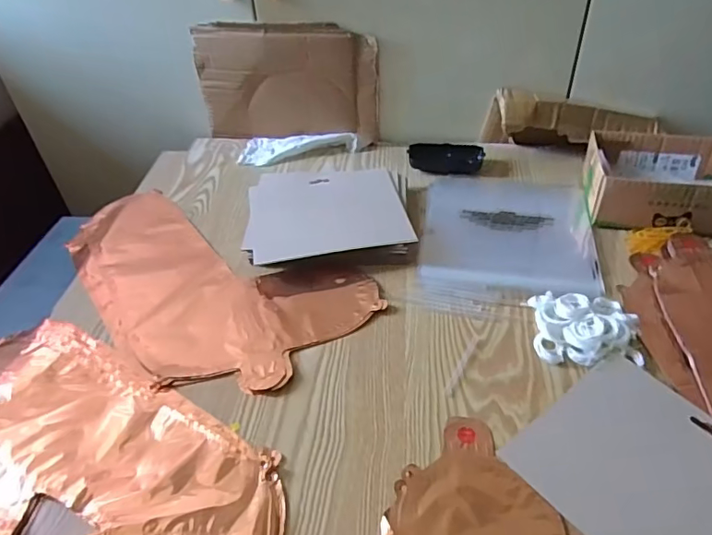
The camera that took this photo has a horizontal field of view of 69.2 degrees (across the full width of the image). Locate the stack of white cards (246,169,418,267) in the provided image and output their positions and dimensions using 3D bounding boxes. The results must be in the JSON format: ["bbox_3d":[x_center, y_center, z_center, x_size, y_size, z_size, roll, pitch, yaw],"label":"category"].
[{"bbox_3d":[-0.035,-0.069,0.669,0.203,0.035,0.165,-4,41,-1],"label":"stack of white cards"}]

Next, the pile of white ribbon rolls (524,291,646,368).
[{"bbox_3d":[0.230,0.058,0.514,0.097,0.024,0.087,6,42,10],"label":"pile of white ribbon rolls"}]

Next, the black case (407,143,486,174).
[{"bbox_3d":[0.137,-0.166,0.788,0.111,0.026,0.065,-6,41,-4],"label":"black case"}]

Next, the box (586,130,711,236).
[{"bbox_3d":[0.390,-0.106,0.652,0.181,0.071,0.136,7,42,11],"label":"box"}]

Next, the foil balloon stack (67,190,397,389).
[{"bbox_3d":[-0.200,0.010,0.620,0.419,0.014,0.220,26,48,29],"label":"foil balloon stack"}]

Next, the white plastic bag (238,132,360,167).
[{"bbox_3d":[-0.091,-0.196,0.816,0.181,0.024,0.072,-6,41,-4],"label":"white plastic bag"}]

